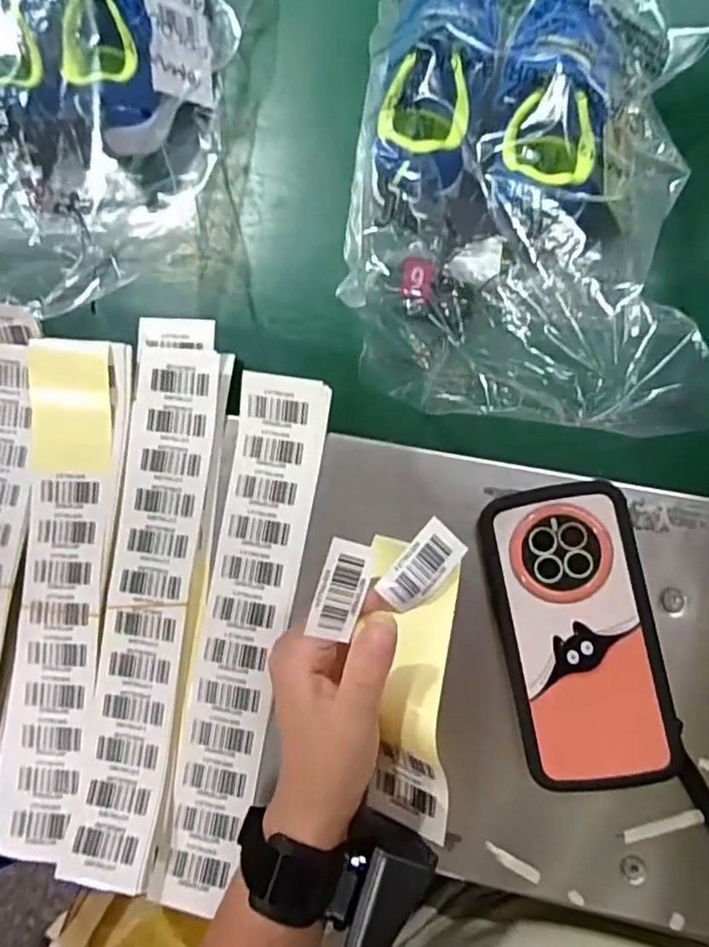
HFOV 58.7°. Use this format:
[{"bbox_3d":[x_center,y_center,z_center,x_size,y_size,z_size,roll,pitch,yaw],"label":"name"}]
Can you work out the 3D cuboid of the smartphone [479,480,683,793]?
[{"bbox_3d":[0.125,0.090,0.356,0.083,0.021,0.162,-11,89,4],"label":"smartphone"}]

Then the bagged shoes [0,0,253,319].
[{"bbox_3d":[-0.185,-0.250,0.414,0.215,0.083,0.337,2,79,7],"label":"bagged shoes"}]

